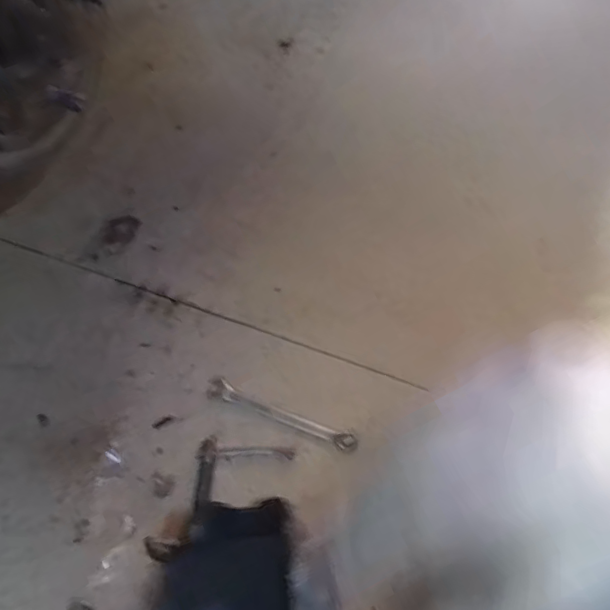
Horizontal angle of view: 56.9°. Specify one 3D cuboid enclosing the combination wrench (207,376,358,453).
[{"bbox_3d":[-0.028,0.127,0.657,0.184,0.004,0.024,20,69,10],"label":"combination wrench"}]

